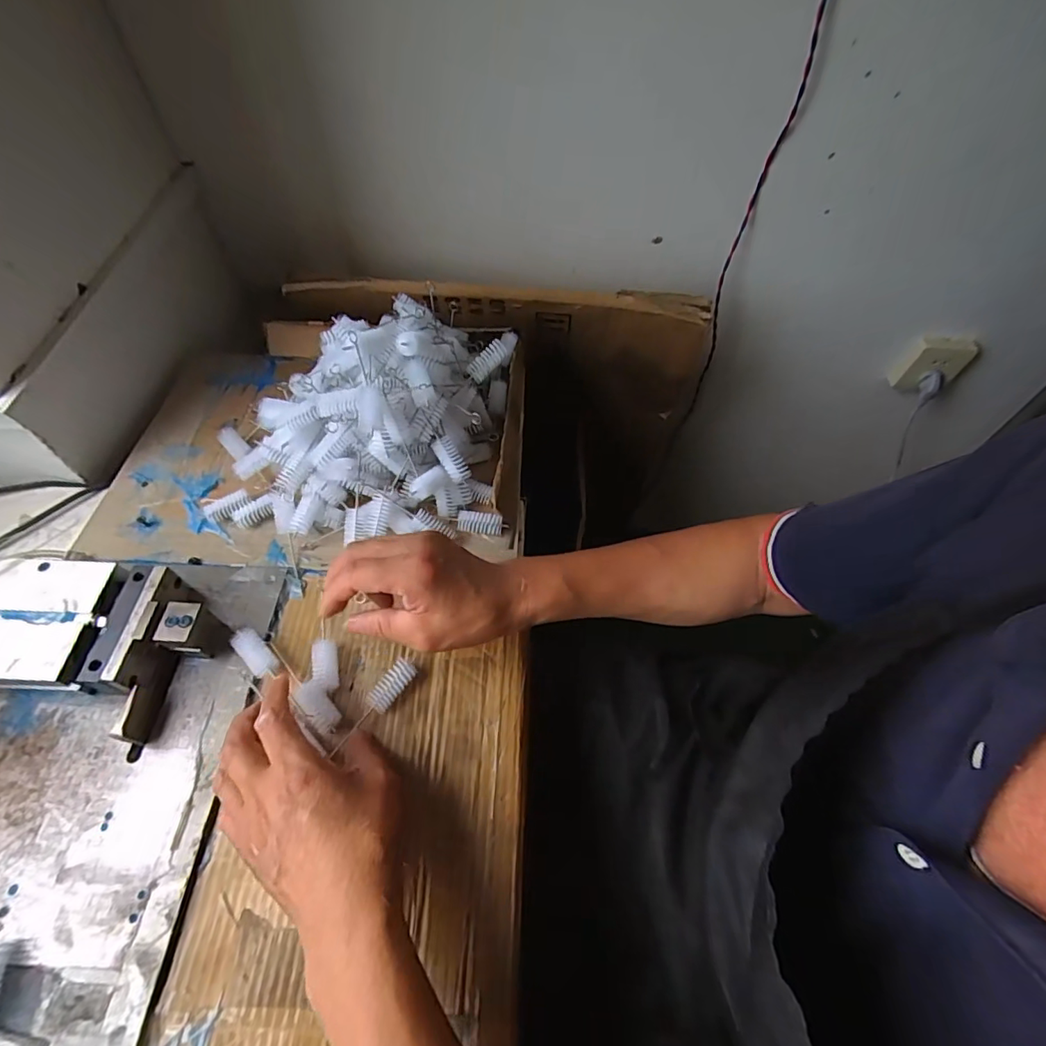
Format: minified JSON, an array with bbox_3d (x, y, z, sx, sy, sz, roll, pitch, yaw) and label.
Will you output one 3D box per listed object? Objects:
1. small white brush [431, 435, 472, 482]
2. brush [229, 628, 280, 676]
[{"bbox_3d":[-0.065,-0.057,0.468,0.017,0.013,0.043,-42,110,-25],"label":"small white brush"},{"bbox_3d":[-0.212,0.104,0.414,0.044,0.017,0.018,40,65,22],"label":"brush"}]

